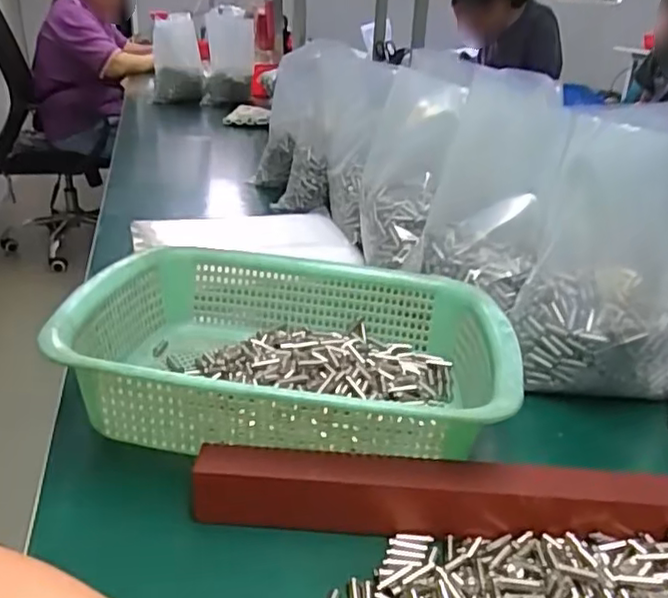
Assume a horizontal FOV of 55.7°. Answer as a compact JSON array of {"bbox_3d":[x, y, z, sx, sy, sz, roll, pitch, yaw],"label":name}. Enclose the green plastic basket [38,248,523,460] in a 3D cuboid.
[{"bbox_3d":[-0.026,0.036,0.462,0.292,0.077,0.223,4,25,3],"label":"green plastic basket"}]

